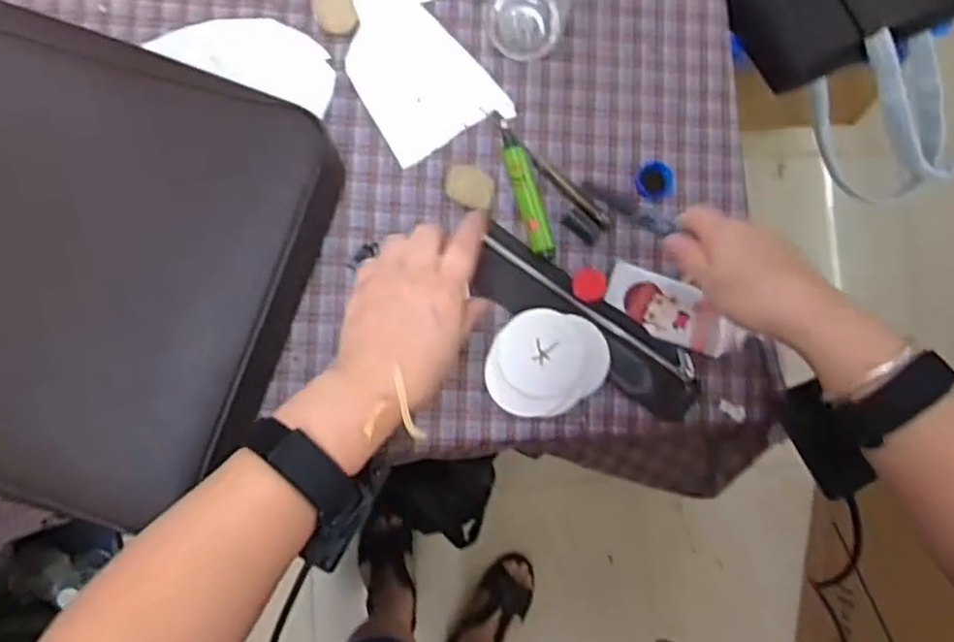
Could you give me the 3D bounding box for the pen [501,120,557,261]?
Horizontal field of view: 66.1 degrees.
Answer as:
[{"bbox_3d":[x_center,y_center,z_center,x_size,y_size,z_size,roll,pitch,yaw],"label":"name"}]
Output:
[{"bbox_3d":[0.042,-0.108,0.603,0.022,0.016,0.118,-16,86,-7],"label":"pen"}]

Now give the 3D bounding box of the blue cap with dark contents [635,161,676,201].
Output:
[{"bbox_3d":[0.152,-0.119,0.621,0.032,0.012,0.033,1,84,-5],"label":"blue cap with dark contents"}]

